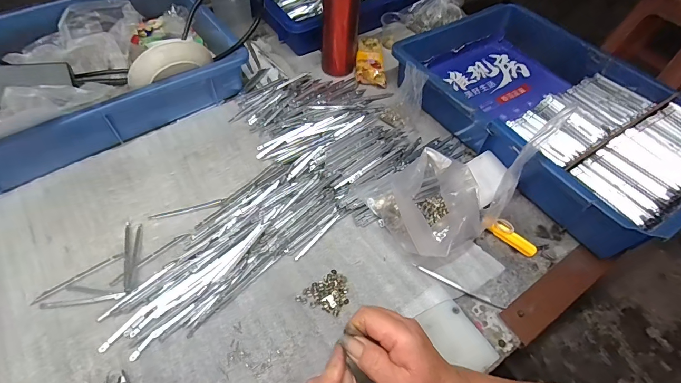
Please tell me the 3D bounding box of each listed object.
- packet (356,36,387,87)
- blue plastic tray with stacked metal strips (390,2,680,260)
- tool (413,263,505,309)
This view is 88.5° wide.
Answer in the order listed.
[{"bbox_3d":[0.054,-0.236,0.632,0.051,0.030,0.104,2,55,-3],"label":"packet"},{"bbox_3d":[0.308,-0.129,0.539,0.307,0.085,0.443,-28,62,-21],"label":"blue plastic tray with stacked metal strips"},{"bbox_3d":[0.135,0.110,0.402,0.108,0.004,0.008,25,57,13],"label":"tool"}]

